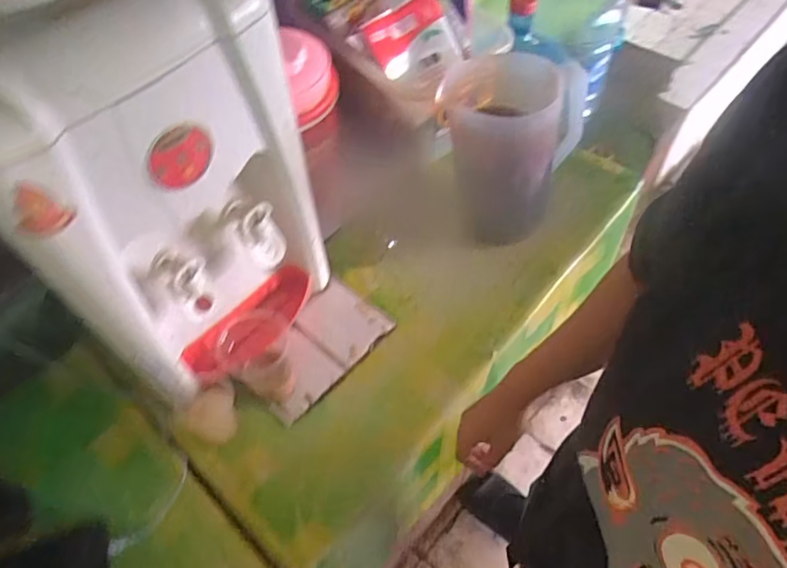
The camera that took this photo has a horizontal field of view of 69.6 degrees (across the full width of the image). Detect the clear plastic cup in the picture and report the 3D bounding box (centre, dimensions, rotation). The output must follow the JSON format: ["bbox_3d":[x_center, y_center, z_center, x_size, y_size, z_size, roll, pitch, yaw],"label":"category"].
[{"bbox_3d":[-0.180,0.098,0.743,0.081,0.105,0.073,-6,55,1],"label":"clear plastic cup"}]

